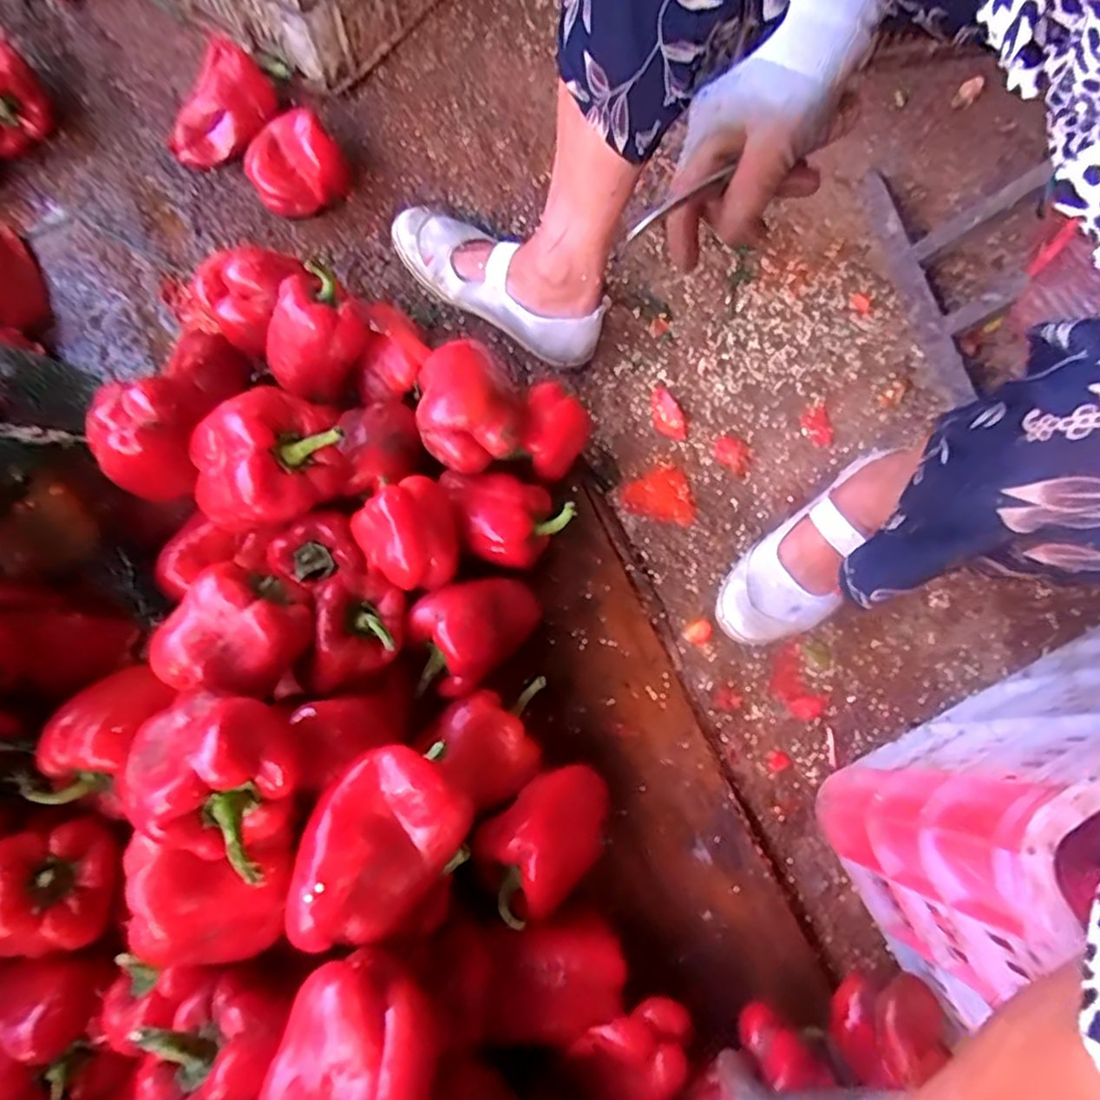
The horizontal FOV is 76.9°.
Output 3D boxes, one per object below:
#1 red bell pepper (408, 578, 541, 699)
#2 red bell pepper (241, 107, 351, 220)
[{"bbox_3d":[-0.065,0.063,0.564,0.121,0.067,0.074,-42,78,-9],"label":"red bell pepper"},{"bbox_3d":[-0.277,-0.424,0.763,0.104,0.079,0.086,-24,76,-5],"label":"red bell pepper"}]

